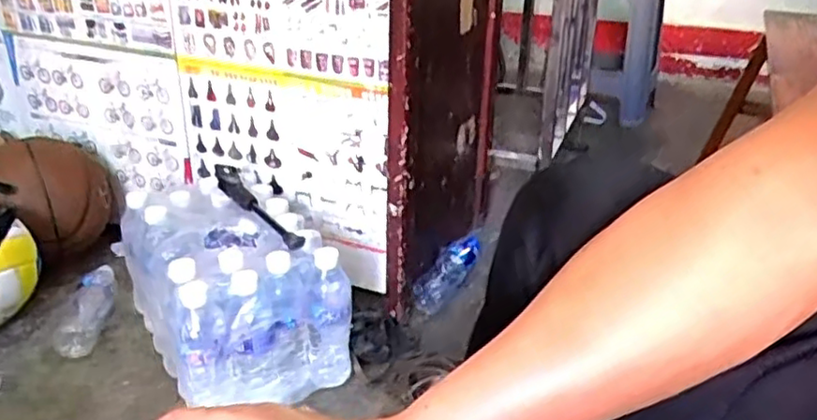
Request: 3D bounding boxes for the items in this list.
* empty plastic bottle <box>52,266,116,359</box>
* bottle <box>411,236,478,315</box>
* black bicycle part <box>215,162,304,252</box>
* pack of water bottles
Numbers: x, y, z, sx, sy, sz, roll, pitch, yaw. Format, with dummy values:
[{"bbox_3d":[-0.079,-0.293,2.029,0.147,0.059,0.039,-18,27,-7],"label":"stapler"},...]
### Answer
[{"bbox_3d":[-0.518,0.157,1.096,0.052,0.069,0.201,0,27,-4],"label":"empty plastic bottle"},{"bbox_3d":[0.077,0.109,1.225,0.059,0.052,0.246,13,29,21],"label":"bottle"},{"bbox_3d":[-0.232,-0.006,1.007,0.040,0.034,0.277,-14,31,-30],"label":"black bicycle part"},{"bbox_3d":[-0.266,0.115,1.007,0.231,0.208,0.338,-14,31,-30],"label":"pack of water bottles"}]

